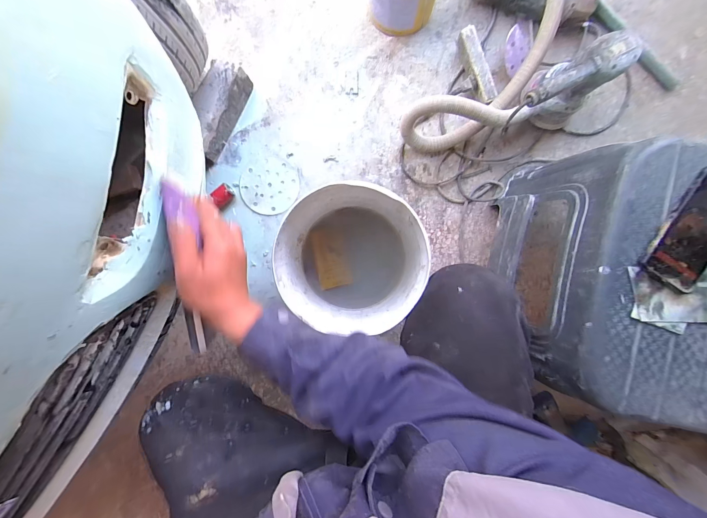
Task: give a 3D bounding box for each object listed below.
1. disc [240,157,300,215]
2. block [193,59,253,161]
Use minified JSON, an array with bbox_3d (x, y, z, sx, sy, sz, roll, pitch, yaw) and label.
[{"bbox_3d":[-0.201,-0.176,0.740,0.136,0.008,0.131,4,92,0],"label":"disc"},{"bbox_3d":[-0.315,-0.343,0.714,0.076,0.079,0.207,23,92,1],"label":"block"}]

